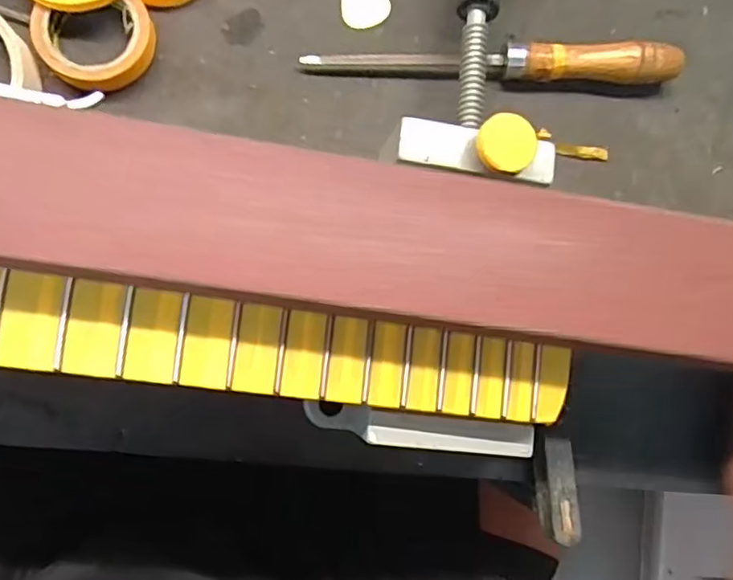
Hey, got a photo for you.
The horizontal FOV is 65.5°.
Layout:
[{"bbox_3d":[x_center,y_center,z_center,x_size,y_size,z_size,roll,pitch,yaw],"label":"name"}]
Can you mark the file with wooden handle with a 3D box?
[{"bbox_3d":[0.064,-0.115,0.285,0.188,0.019,0.017,1,84,-6],"label":"file with wooden handle"}]

